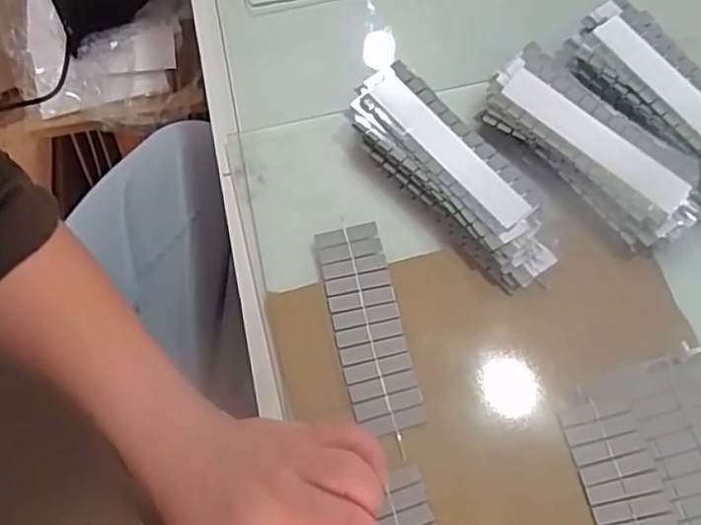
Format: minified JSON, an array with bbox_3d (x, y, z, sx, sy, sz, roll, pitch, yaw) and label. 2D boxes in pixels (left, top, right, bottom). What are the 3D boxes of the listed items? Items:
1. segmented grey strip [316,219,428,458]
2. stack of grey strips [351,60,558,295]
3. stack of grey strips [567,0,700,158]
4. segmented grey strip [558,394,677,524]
[{"bbox_3d":[0.011,0.038,0.384,0.040,0.004,0.126,-12,71,-6],"label":"segmented grey strip"},{"bbox_3d":[0.064,-0.056,0.407,0.054,0.024,0.160,-38,75,-14],"label":"stack of grey strips"},{"bbox_3d":[0.208,-0.102,0.427,0.059,0.039,0.154,-36,75,-13],"label":"stack of grey strips"},{"bbox_3d":[0.150,0.137,0.343,0.039,0.004,0.124,-17,71,12],"label":"segmented grey strip"}]

